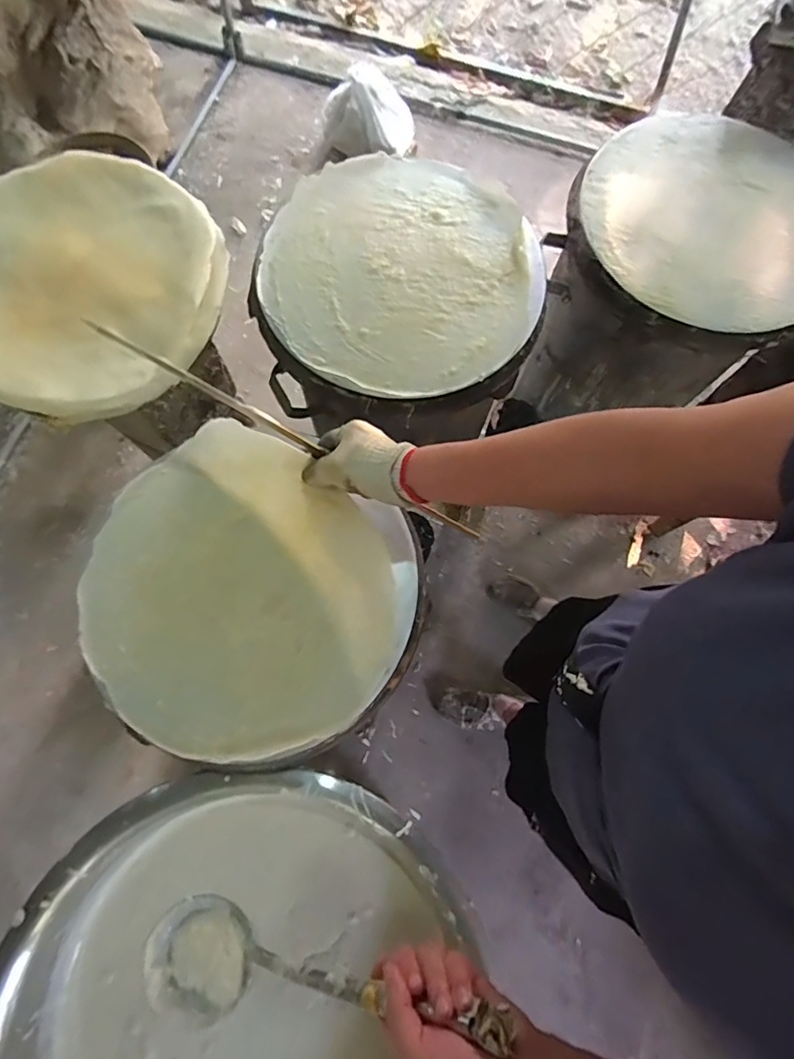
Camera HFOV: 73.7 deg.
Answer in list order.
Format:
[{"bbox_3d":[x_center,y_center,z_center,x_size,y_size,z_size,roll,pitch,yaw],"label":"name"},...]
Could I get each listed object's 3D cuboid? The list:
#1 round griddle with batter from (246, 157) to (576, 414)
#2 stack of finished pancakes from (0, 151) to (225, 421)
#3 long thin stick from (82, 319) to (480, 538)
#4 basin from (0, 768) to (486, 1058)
[{"bbox_3d":[0.007,-0.344,0.734,0.386,0.054,0.371,0,75,-1],"label":"round griddle with batter"},{"bbox_3d":[-0.434,-0.338,0.711,0.386,0.034,0.379,13,74,5],"label":"stack of finished pancakes"},{"bbox_3d":[-0.095,-0.089,0.534,0.422,0.017,0.012,28,74,-15],"label":"long thin stick"},{"bbox_3d":[-0.168,0.576,0.607,0.517,0.138,0.544,0,73,1],"label":"basin"}]

